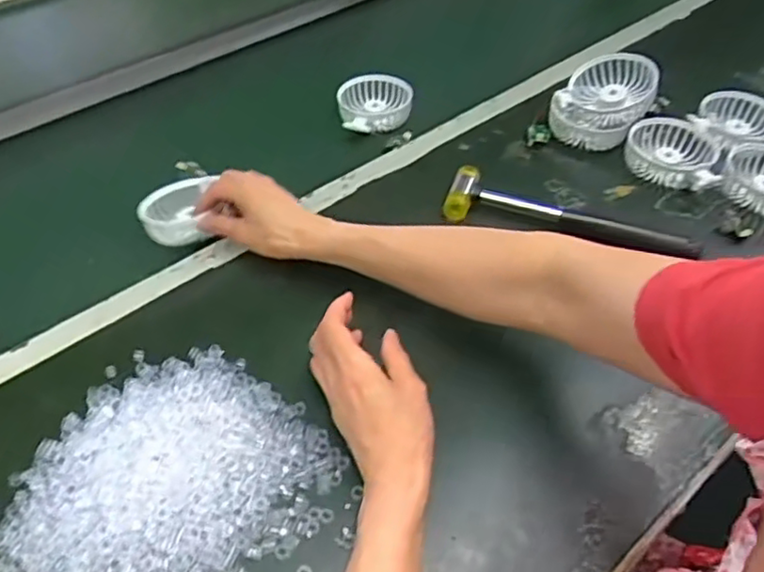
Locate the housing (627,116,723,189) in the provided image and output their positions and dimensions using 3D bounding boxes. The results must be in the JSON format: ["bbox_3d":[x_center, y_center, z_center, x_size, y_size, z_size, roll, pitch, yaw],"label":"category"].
[{"bbox_3d":[0.310,-0.143,0.695,0.093,0.029,0.093,0,46,0],"label":"housing"}]

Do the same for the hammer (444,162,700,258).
[{"bbox_3d":[0.184,-0.070,0.632,0.238,0.029,0.053,13,49,13],"label":"hammer"}]

